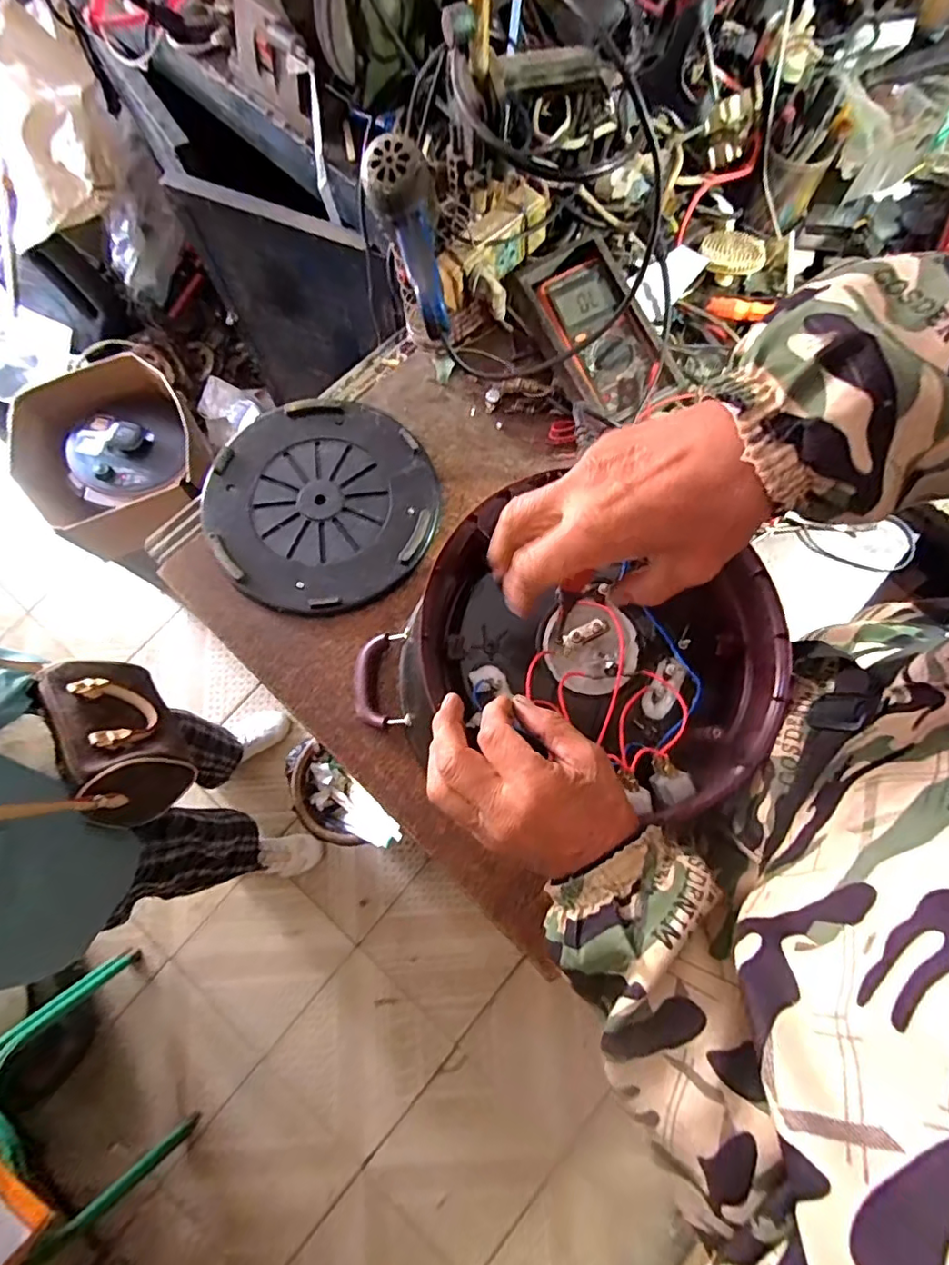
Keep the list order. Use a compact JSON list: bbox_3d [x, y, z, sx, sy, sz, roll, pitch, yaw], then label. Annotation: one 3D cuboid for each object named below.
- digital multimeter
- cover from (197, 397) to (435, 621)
[{"bbox_3d":[0.132,-0.329,0.617,0.109,0.054,0.195,-21,77,-5],"label":"digital multimeter"},{"bbox_3d":[-0.171,-0.146,0.620,0.247,0.016,0.248,1,74,-2],"label":"cover"}]

